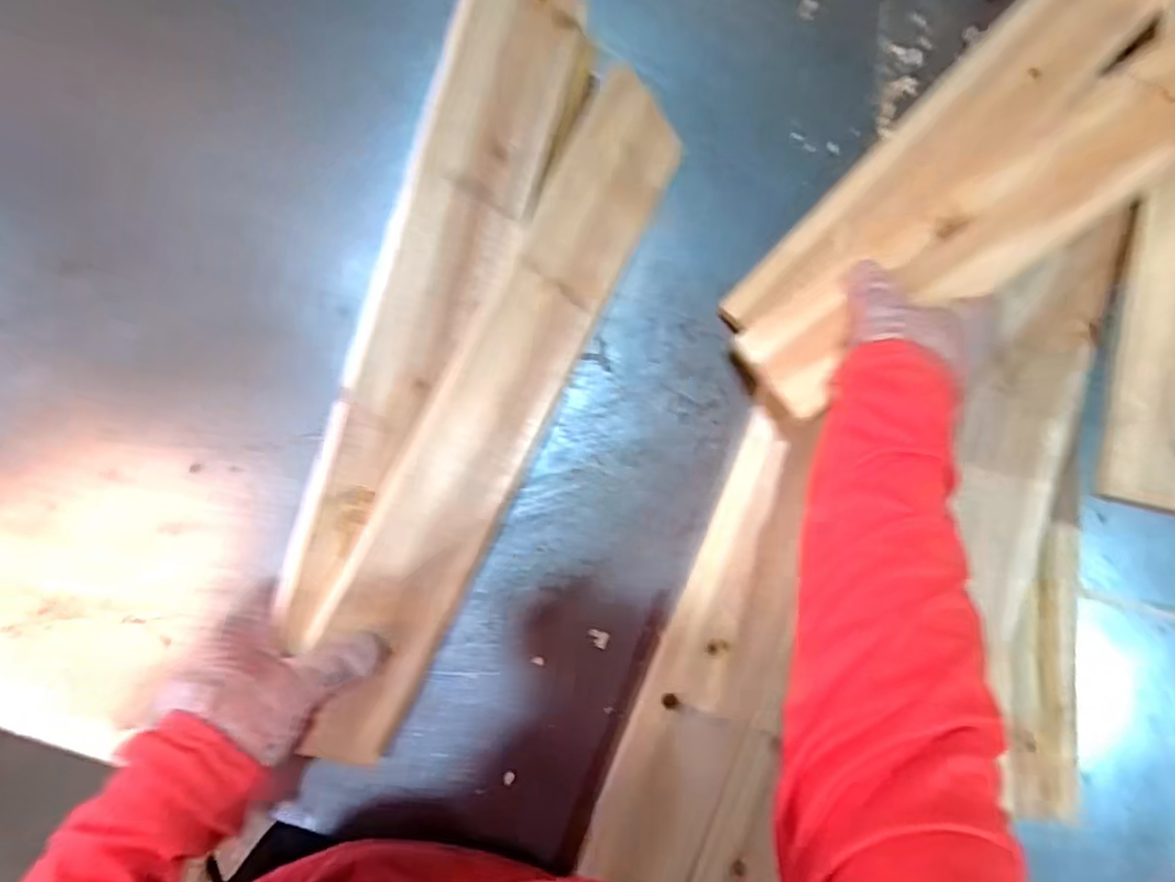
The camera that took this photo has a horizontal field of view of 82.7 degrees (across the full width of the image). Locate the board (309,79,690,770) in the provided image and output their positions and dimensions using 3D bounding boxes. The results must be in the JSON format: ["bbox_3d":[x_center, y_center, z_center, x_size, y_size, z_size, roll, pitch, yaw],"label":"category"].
[{"bbox_3d":[-0.057,-0.021,0.449,0.097,0.018,0.473,30,81,-40],"label":"board"}]

